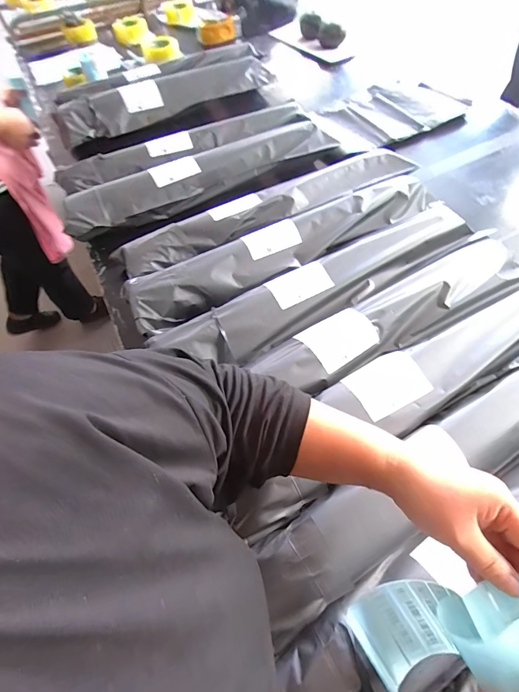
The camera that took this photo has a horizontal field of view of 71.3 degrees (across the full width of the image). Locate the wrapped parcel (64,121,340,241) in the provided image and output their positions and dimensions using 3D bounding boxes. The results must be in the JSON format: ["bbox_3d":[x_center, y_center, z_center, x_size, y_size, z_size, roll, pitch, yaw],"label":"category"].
[{"bbox_3d":[-0.128,-0.397,0.839,0.629,0.063,0.126,-26,61,-12],"label":"wrapped parcel"}]

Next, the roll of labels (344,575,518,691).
[{"bbox_3d":[0.158,0.240,0.299,0.075,0.161,0.077,14,52,-19],"label":"roll of labels"}]

